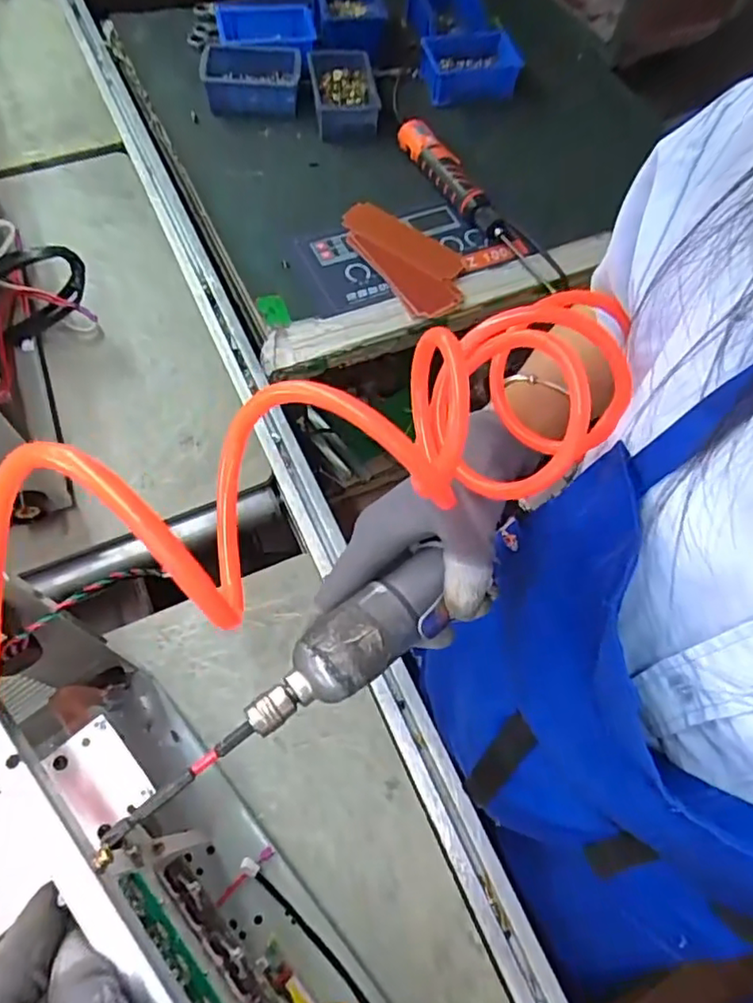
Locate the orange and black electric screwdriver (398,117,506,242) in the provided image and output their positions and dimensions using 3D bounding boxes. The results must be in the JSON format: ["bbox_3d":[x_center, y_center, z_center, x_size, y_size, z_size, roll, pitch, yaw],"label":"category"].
[{"bbox_3d":[0.107,-0.464,0.893,0.050,0.040,0.238,-27,69,-17],"label":"orange and black electric screwdriver"}]

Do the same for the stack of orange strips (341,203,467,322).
[{"bbox_3d":[0.043,-0.331,0.837,0.108,0.014,0.206,-31,70,-18],"label":"stack of orange strips"}]

